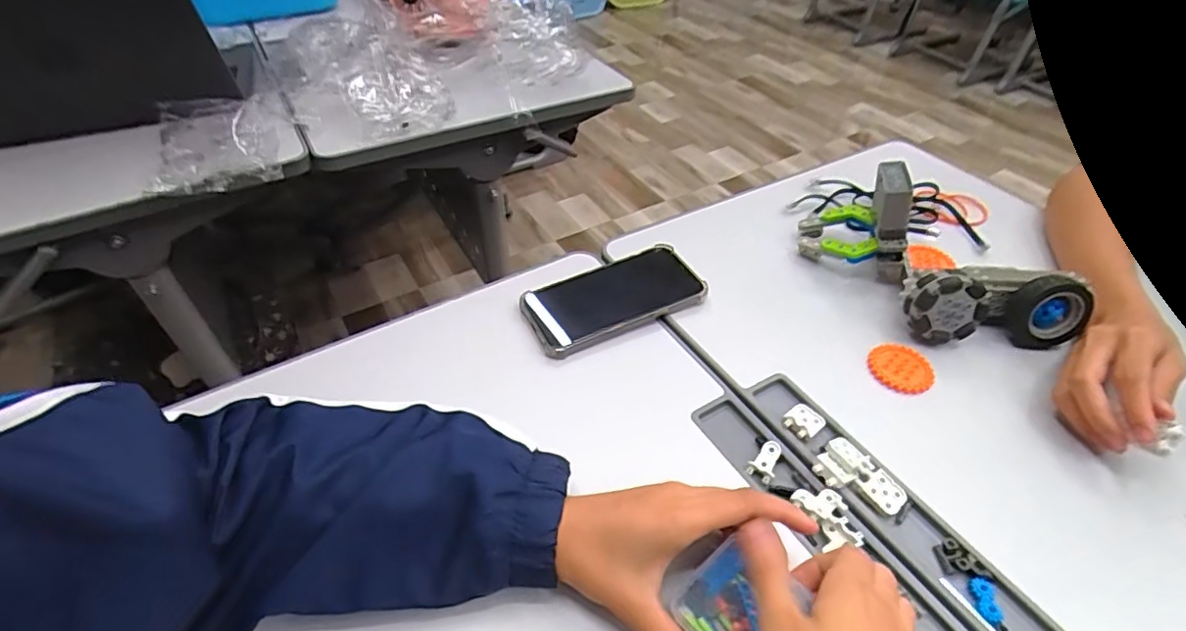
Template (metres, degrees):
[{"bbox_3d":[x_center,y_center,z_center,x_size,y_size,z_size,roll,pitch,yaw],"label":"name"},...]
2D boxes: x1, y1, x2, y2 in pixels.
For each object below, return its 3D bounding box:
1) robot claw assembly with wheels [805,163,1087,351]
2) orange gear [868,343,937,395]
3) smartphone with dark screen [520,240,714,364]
[{"bbox_3d":[0.311,-0.061,0.524,0.119,0.095,0.222,-21,47,-19],"label":"robot claw assembly with wheels"},{"bbox_3d":[0.260,0.044,0.480,0.050,0.005,0.046,-1,44,1],"label":"orange gear"},{"bbox_3d":[0.020,-0.020,0.531,0.164,0.019,0.082,-19,47,-18],"label":"smartphone with dark screen"}]

